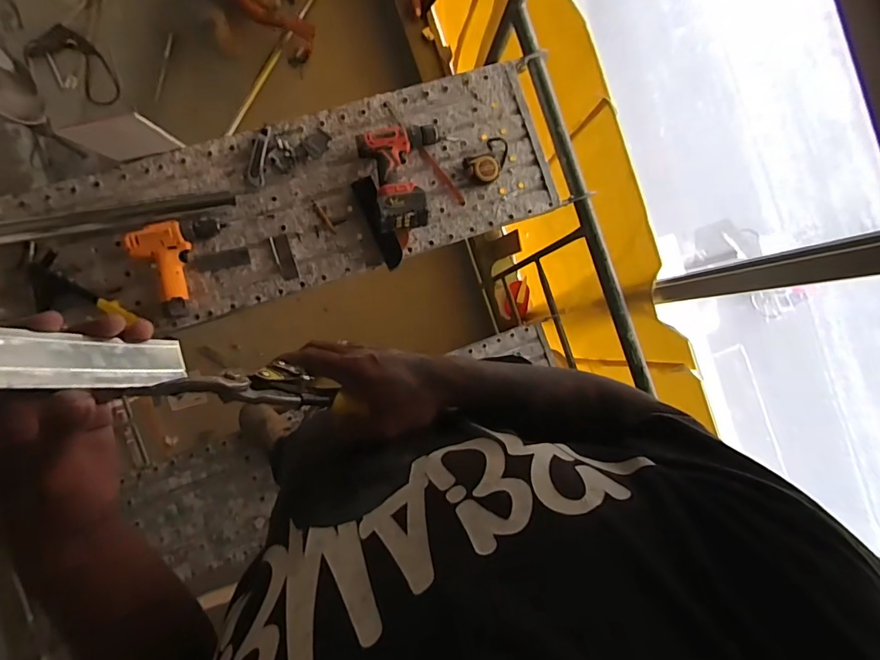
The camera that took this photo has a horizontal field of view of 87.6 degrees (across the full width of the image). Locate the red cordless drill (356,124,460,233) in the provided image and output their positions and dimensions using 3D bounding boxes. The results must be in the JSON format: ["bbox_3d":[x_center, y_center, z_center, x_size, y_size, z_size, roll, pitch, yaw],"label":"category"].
[{"bbox_3d":[-0.074,-0.350,1.052,0.228,0.082,0.260,0,68,-7],"label":"red cordless drill"}]

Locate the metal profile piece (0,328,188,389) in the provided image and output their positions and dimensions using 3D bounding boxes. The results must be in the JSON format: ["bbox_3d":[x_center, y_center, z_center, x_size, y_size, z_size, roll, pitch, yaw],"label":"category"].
[{"bbox_3d":[-0.205,0.019,0.273,0.019,0.105,0.030,5,87,31],"label":"metal profile piece"}]

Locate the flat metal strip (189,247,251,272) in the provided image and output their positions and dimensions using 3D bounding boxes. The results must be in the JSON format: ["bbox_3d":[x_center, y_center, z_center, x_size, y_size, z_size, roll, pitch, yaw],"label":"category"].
[{"bbox_3d":[-0.490,-0.157,1.025,0.122,0.007,0.043,-12,88,-16],"label":"flat metal strip"}]

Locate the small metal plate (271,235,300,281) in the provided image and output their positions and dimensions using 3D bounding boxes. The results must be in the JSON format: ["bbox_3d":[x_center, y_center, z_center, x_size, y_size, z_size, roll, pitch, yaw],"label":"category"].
[{"bbox_3d":[-0.353,-0.165,1.048,0.040,0.004,0.102,-17,94,-8],"label":"small metal plate"}]

